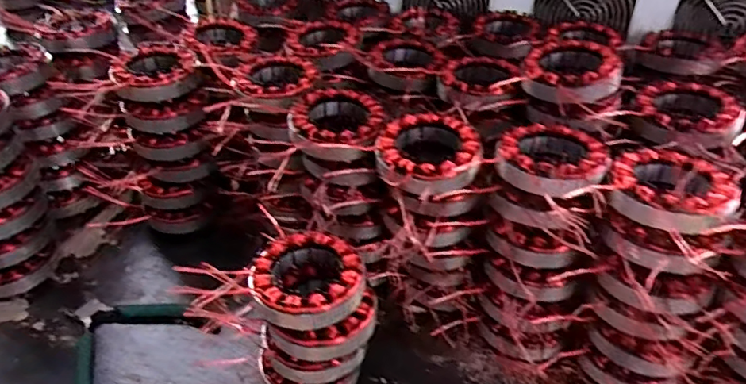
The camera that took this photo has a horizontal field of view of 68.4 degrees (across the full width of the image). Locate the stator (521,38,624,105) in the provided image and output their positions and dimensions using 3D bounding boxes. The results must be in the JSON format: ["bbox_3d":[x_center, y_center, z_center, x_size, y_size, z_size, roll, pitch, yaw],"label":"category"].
[{"bbox_3d":[0.187,-0.111,0.515,0.083,0.031,0.091,11,40,17],"label":"stator"}]

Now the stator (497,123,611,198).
[{"bbox_3d":[0.147,-0.028,0.449,0.086,0.024,0.084,-30,45,-31],"label":"stator"}]

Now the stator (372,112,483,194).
[{"bbox_3d":[0.046,-0.033,0.468,0.087,0.030,0.086,-1,38,1],"label":"stator"}]

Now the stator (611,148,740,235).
[{"bbox_3d":[0.226,-0.005,0.414,0.083,0.027,0.083,-1,38,1],"label":"stator"}]

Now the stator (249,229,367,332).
[{"bbox_3d":[-0.053,0.068,0.433,0.085,0.029,0.084,-1,38,1],"label":"stator"}]

